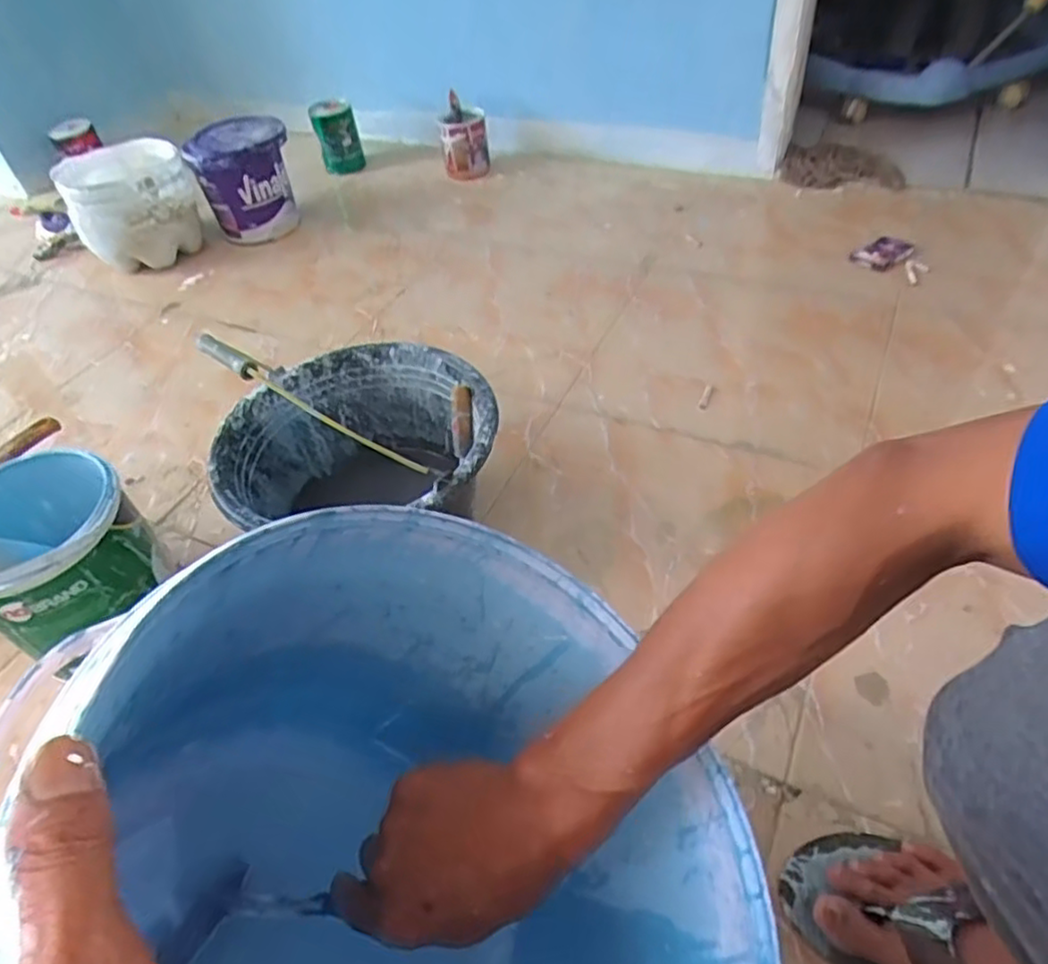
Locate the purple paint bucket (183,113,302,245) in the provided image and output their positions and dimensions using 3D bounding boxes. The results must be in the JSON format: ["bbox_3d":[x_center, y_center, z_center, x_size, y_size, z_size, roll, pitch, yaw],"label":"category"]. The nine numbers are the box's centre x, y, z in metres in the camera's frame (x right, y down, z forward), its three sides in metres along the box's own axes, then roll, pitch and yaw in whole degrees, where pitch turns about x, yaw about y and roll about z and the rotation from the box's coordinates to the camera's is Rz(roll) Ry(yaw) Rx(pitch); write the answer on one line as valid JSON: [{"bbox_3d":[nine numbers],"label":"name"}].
[{"bbox_3d":[-0.577,-0.631,1.442,0.200,0.205,0.179,-22,49,-14],"label":"purple paint bucket"}]

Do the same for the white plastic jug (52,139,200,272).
[{"bbox_3d":[-0.812,-0.582,1.424,0.243,0.193,0.265,-26,50,-17],"label":"white plastic jug"}]

